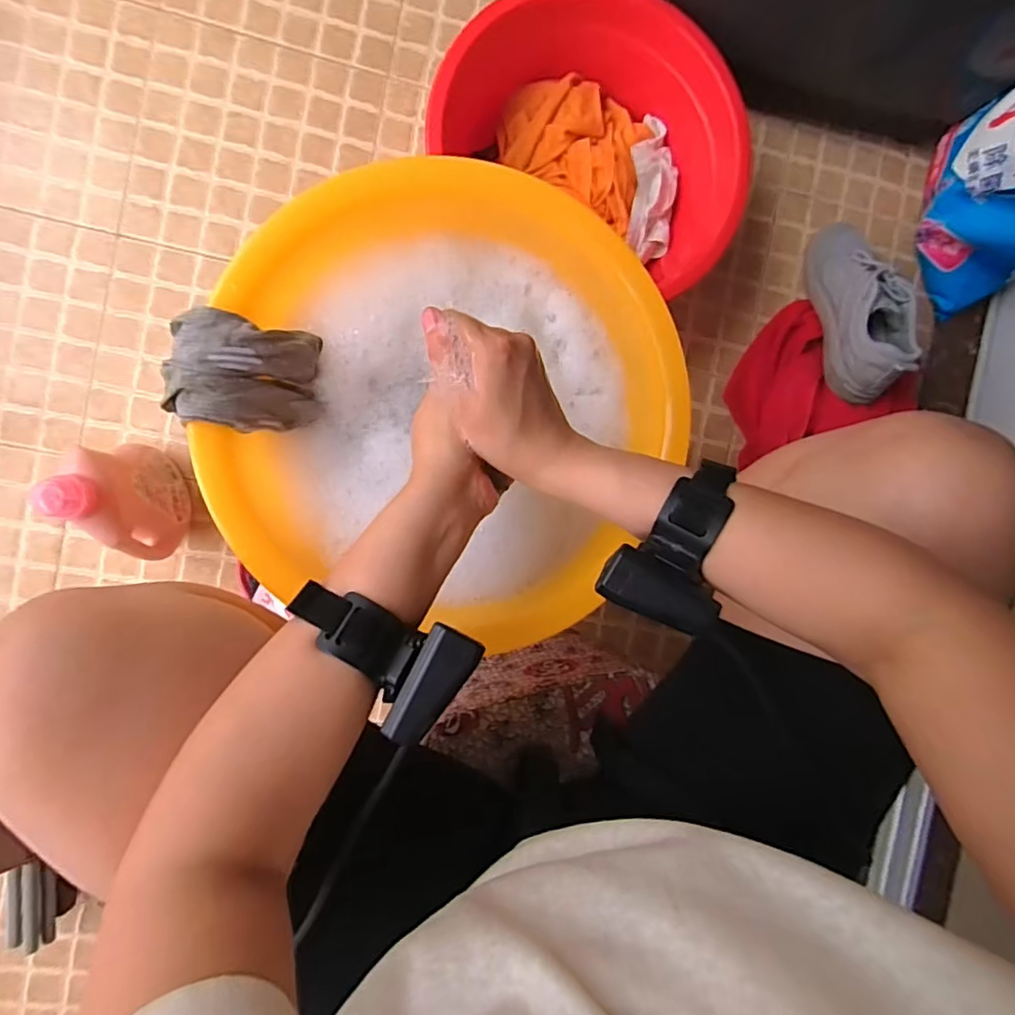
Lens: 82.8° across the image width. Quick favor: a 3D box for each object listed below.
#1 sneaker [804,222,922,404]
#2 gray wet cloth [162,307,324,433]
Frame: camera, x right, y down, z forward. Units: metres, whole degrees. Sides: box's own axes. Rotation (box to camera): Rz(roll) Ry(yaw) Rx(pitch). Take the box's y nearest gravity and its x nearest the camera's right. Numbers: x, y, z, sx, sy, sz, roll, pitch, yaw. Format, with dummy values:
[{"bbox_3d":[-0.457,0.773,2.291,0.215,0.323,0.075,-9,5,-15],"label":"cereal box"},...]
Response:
[{"bbox_3d":[0.505,-0.296,0.823,0.080,0.112,0.284,2,67,-7],"label":"sneaker"},{"bbox_3d":[-0.204,-0.103,0.451,0.096,0.062,0.083,8,92,-8],"label":"gray wet cloth"}]

